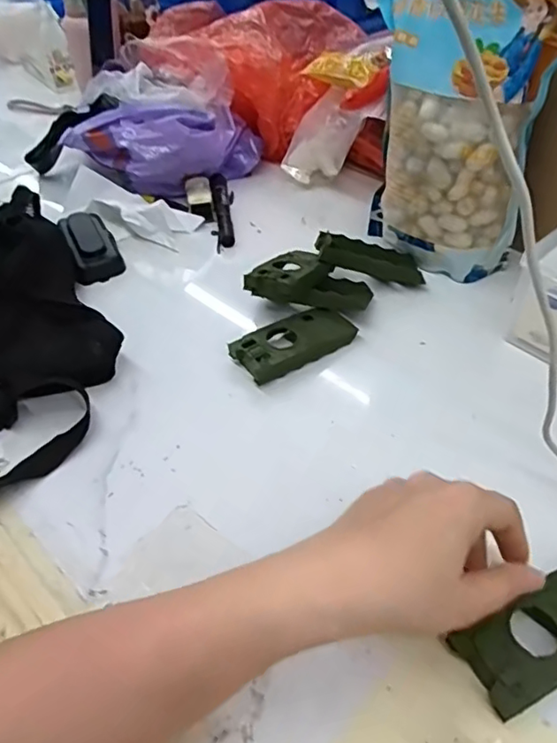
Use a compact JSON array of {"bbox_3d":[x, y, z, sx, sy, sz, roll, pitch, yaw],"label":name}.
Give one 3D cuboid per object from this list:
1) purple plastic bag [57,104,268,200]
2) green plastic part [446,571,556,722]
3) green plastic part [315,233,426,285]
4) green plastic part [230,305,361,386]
[{"bbox_3d":[-0.128,-0.265,0.676,0.221,0.078,0.109,-9,45,-8],"label":"purple plastic bag"},{"bbox_3d":[0.149,0.139,0.314,0.103,0.015,0.044,-22,48,-19],"label":"green plastic part"},{"bbox_3d":[0.088,-0.111,0.560,0.101,0.019,0.043,14,44,-9],"label":"green plastic part"},{"bbox_3d":[0.014,-0.025,0.494,0.103,0.016,0.048,-27,50,-24],"label":"green plastic part"}]

